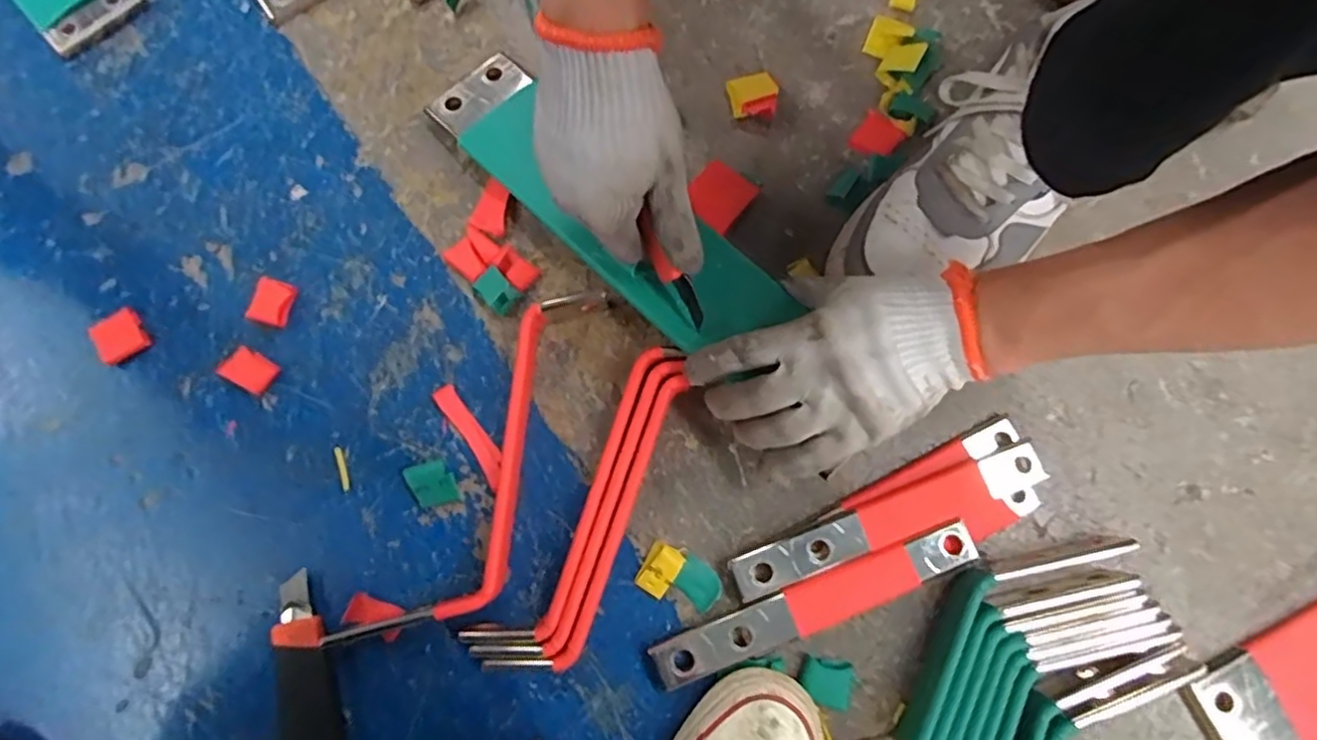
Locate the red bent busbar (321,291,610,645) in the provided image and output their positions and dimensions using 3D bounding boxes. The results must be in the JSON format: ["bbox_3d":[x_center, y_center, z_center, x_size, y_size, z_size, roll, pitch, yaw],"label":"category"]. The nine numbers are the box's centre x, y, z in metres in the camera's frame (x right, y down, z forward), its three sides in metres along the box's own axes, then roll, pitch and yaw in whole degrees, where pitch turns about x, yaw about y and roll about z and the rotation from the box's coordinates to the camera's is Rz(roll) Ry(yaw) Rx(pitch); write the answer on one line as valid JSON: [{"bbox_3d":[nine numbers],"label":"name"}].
[{"bbox_3d":[-0.105,0.067,0.433,0.075,0.028,0.277,28,80,5],"label":"red bent busbar"}]

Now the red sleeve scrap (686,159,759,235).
[{"bbox_3d":[0.045,-0.130,0.482,0.043,0.006,0.049,37,81,7],"label":"red sleeve scrap"}]

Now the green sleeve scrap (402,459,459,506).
[{"bbox_3d":[-0.153,0.077,0.435,0.026,0.013,0.030,-24,80,-5],"label":"green sleeve scrap"}]

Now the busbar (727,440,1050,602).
[{"bbox_3d":[0.154,0.100,0.429,0.219,0.008,0.030,-20,78,-5],"label":"busbar"}]

